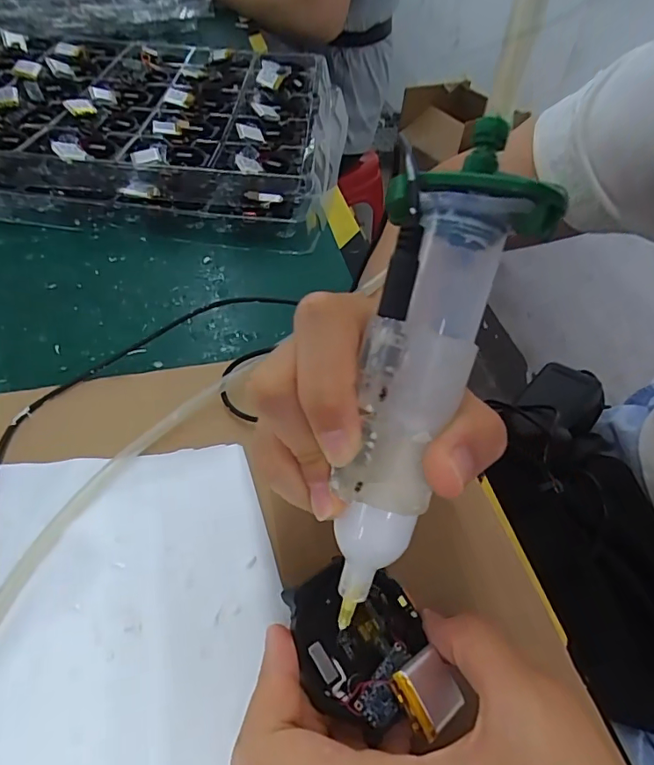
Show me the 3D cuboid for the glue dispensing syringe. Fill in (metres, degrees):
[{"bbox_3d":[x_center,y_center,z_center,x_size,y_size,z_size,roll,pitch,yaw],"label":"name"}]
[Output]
[{"bbox_3d":[0.027,-0.001,0.151,0.042,0.145,0.033,17,6,8],"label":"glue dispensing syringe"}]

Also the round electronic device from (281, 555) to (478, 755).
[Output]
[{"bbox_3d":[0.014,0.092,0.170,0.046,0.013,0.062,-20,54,-23],"label":"round electronic device"}]

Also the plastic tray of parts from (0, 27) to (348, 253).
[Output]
[{"bbox_3d":[-0.221,-0.261,0.470,0.474,0.041,0.324,6,48,-2],"label":"plastic tray of parts"}]

